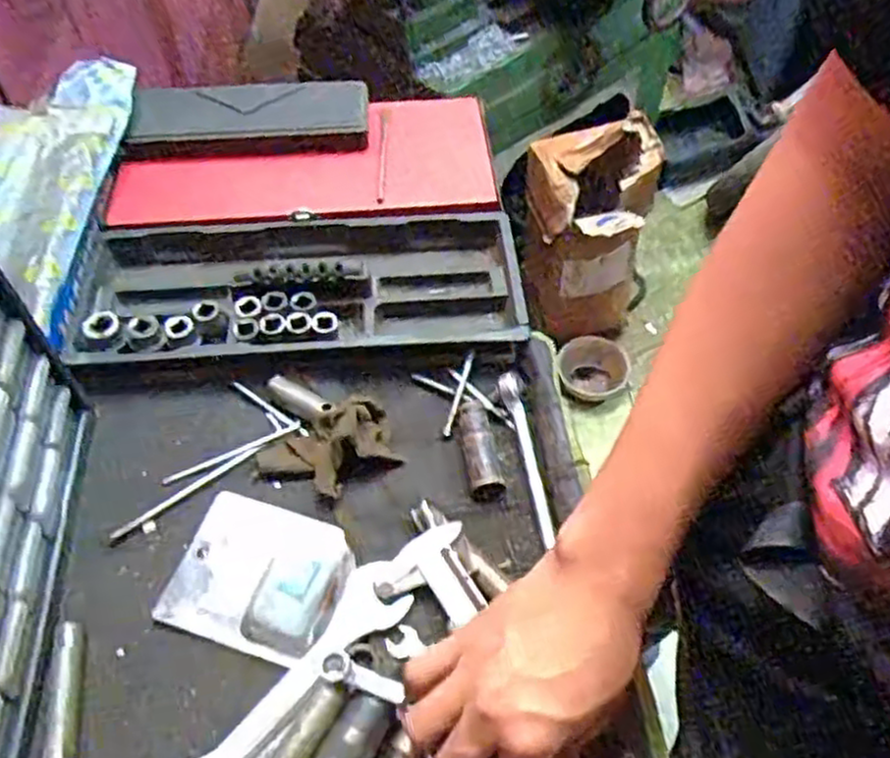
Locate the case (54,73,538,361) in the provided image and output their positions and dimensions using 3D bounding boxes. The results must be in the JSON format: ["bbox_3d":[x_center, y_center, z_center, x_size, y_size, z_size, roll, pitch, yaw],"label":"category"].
[{"bbox_3d":[-0.138,-0.160,0.722,0.385,0.064,0.346,-5,53,-3],"label":"case"}]

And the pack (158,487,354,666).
[{"bbox_3d":[-0.133,0.136,0.532,0.121,0.021,0.101,14,54,12],"label":"pack"}]

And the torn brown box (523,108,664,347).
[{"bbox_3d":[0.267,-0.257,1.470,0.253,0.455,0.179,-6,53,-4],"label":"torn brown box"}]

